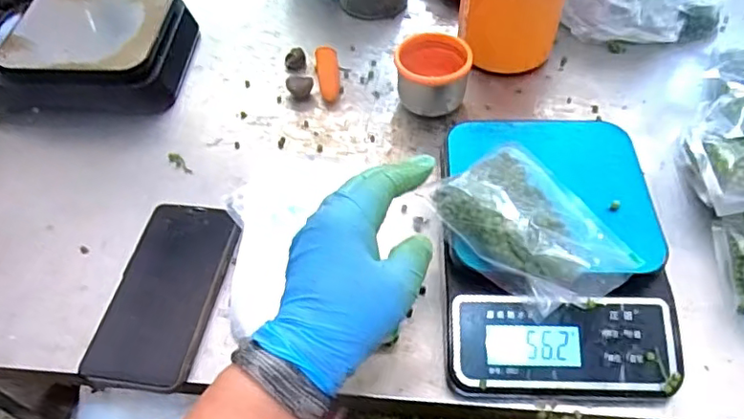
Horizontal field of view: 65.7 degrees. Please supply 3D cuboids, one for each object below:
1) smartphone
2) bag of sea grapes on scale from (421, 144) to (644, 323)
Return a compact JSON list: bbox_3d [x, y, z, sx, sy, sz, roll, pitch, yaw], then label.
[{"bbox_3d":[-0.154,0.060,0.436,0.077,0.010,0.150,7,52,7],"label":"smartphone"},{"bbox_3d":[0.104,0.005,0.388,0.090,0.031,0.129,-24,56,-15],"label":"bag of sea grapes on scale"}]

